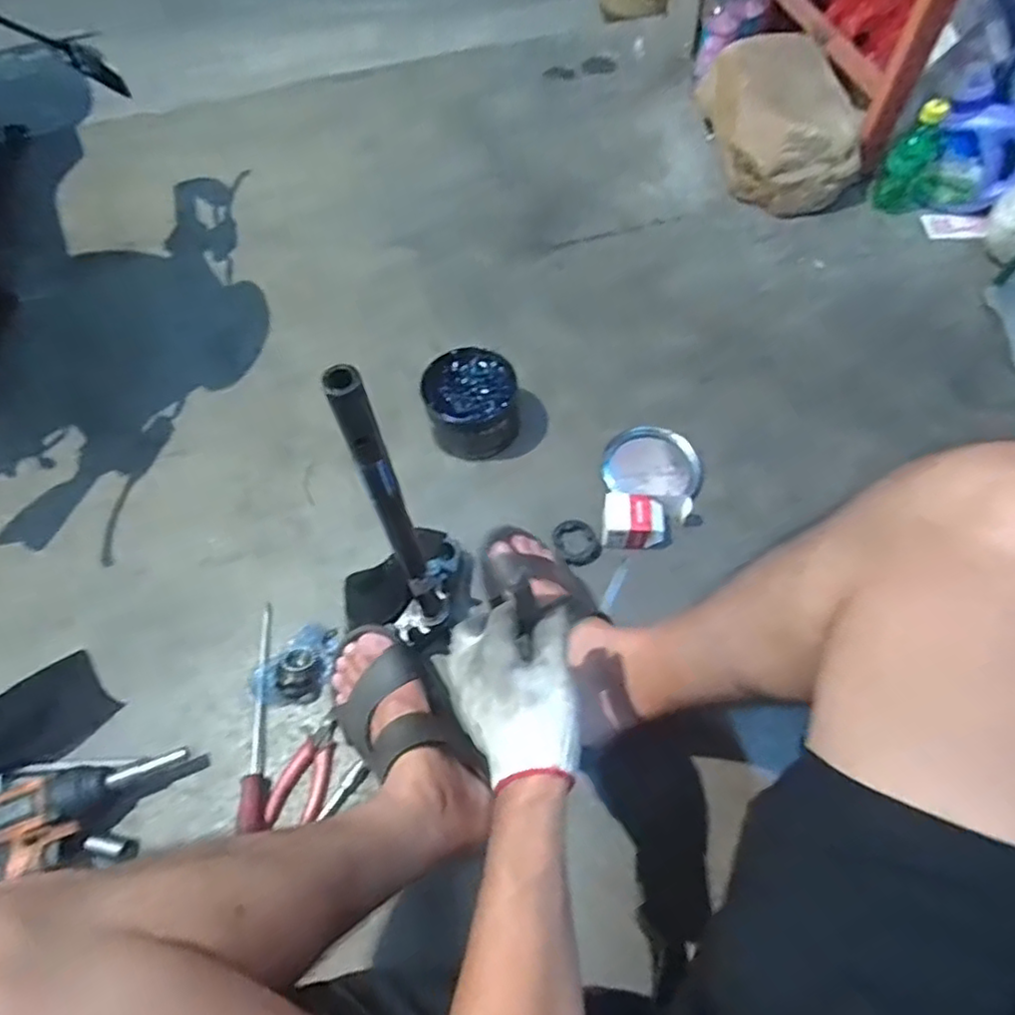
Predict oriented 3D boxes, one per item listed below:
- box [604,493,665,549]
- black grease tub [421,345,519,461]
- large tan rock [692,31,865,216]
[{"bbox_3d":[0.154,0.014,0.775,0.073,0.043,0.057,3,62,4],"label":"box"},{"bbox_3d":[-0.046,-0.138,0.861,0.120,0.081,0.125,-1,62,2],"label":"black grease tub"},{"bbox_3d":[0.467,-0.662,1.097,0.208,0.146,0.311,-3,62,1],"label":"large tan rock"}]

